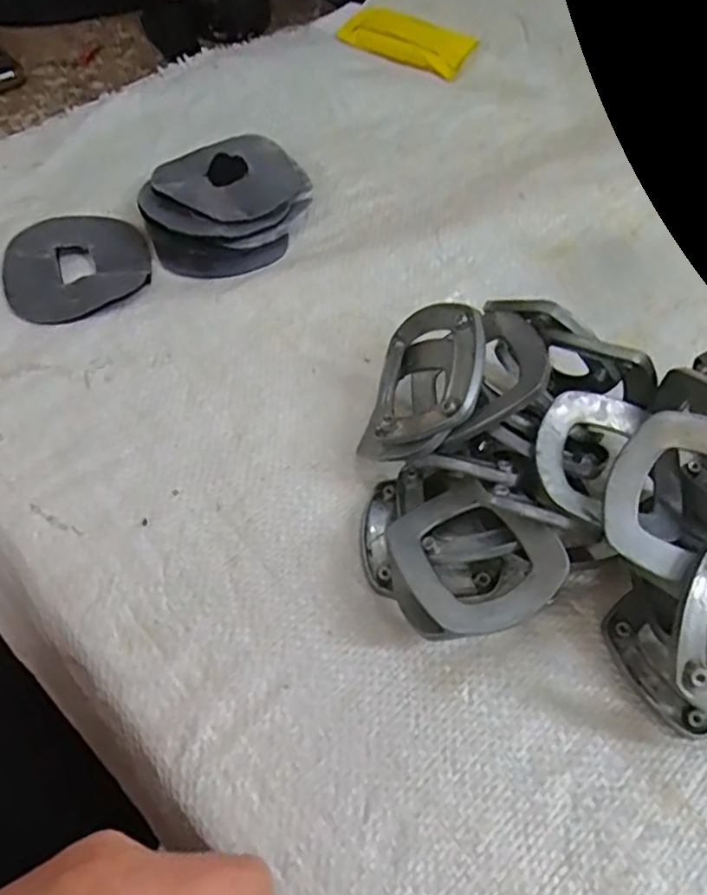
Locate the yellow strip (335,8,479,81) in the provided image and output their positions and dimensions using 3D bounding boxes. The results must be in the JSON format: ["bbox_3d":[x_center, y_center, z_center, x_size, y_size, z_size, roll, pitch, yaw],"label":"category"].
[{"bbox_3d":[0.038,-0.310,0.487,0.103,0.010,0.058,35,64,19],"label":"yellow strip"}]

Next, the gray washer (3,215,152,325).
[{"bbox_3d":[-0.151,-0.099,0.354,0.074,0.007,0.079,0,58,-1],"label":"gray washer"}]

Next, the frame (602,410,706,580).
[{"bbox_3d":[0.122,0.019,0.225,0.060,0.005,0.058,26,89,10],"label":"frame"}]

